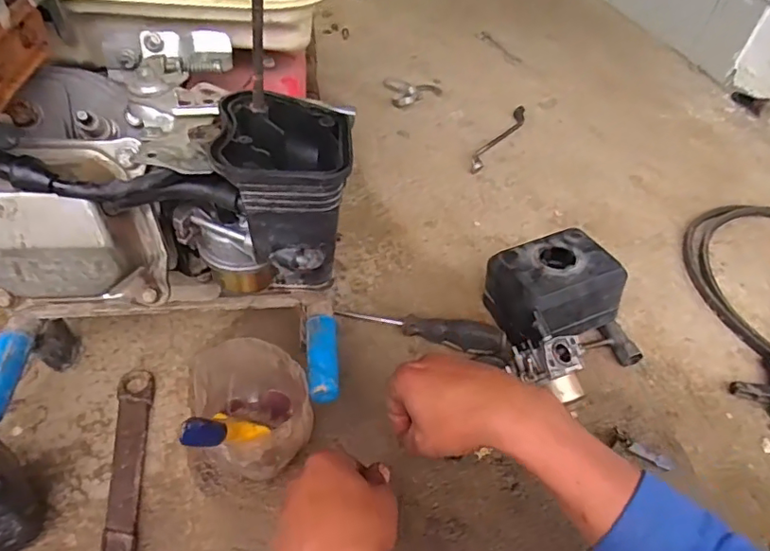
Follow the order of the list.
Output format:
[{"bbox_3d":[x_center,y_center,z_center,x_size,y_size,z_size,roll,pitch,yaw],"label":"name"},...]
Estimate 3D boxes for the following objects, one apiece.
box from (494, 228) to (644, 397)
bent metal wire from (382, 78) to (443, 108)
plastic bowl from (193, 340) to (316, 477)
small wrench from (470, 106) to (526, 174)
[{"bbox_3d":[0.185,0.041,0.560,0.143,0.088,0.164,-17,51,-22],"label":"box"},{"bbox_3d":[0.057,-0.331,0.949,0.099,0.019,0.082,-8,48,-14],"label":"bent metal wire"},{"bbox_3d":[-0.110,0.121,0.457,0.087,0.092,0.093,4,46,-4],"label":"plastic bowl"},{"bbox_3d":[0.185,-0.224,0.859,0.027,0.016,0.210,27,49,18],"label":"small wrench"}]

